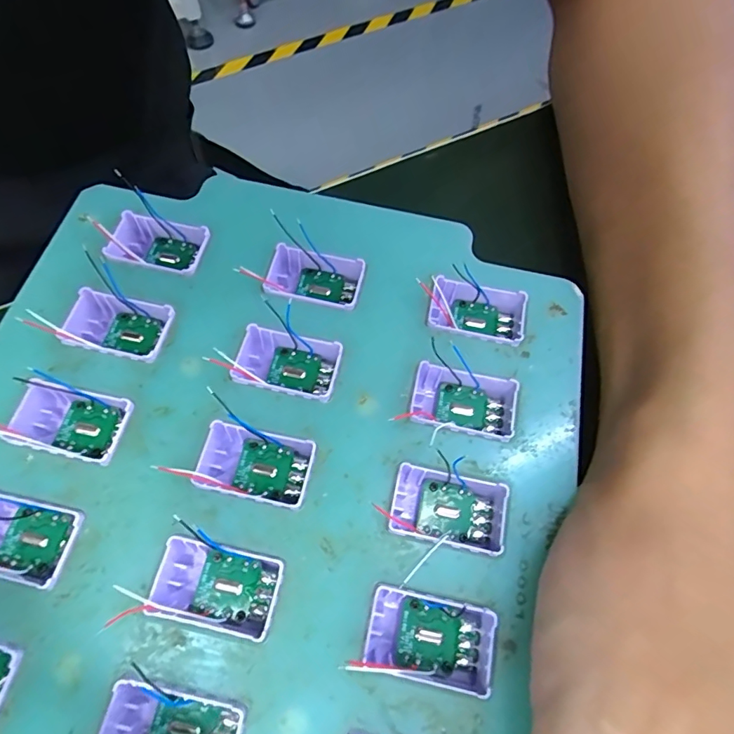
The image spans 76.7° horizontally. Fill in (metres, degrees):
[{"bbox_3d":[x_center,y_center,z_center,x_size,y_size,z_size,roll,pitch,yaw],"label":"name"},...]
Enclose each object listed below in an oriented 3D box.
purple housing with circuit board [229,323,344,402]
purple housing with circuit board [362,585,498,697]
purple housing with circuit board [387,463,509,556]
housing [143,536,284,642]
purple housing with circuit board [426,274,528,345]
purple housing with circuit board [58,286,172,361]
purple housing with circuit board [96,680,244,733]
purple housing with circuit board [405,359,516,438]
[{"bbox_3d":[-0.026,0.000,0.146,0.034,0.013,0.019,11,65,4],"label":"purple housing with circuit board"},{"bbox_3d":[0.016,0.069,0.118,0.031,0.011,0.018,12,65,4],"label":"purple housing with circuit board"},{"bbox_3d":[0.023,0.040,0.131,0.031,0.010,0.020,11,65,4],"label":"purple housing with circuit board"},{"bbox_3d":[-0.039,0.058,0.123,0.030,0.015,0.018,14,65,5],"label":"housing"},{"bbox_3d":[0.036,-0.017,0.155,0.031,0.013,0.019,13,65,5],"label":"purple housing with circuit board"},{"bbox_3d":[-0.079,-0.012,0.149,0.034,0.011,0.019,13,65,4],"label":"purple housing with circuit board"},{"bbox_3d":[-0.045,0.086,0.108,0.031,0.011,0.018,12,65,4],"label":"purple housing with circuit board"},{"bbox_3d":[0.029,0.012,0.143,0.032,0.014,0.018,13,65,4],"label":"purple housing with circuit board"}]

